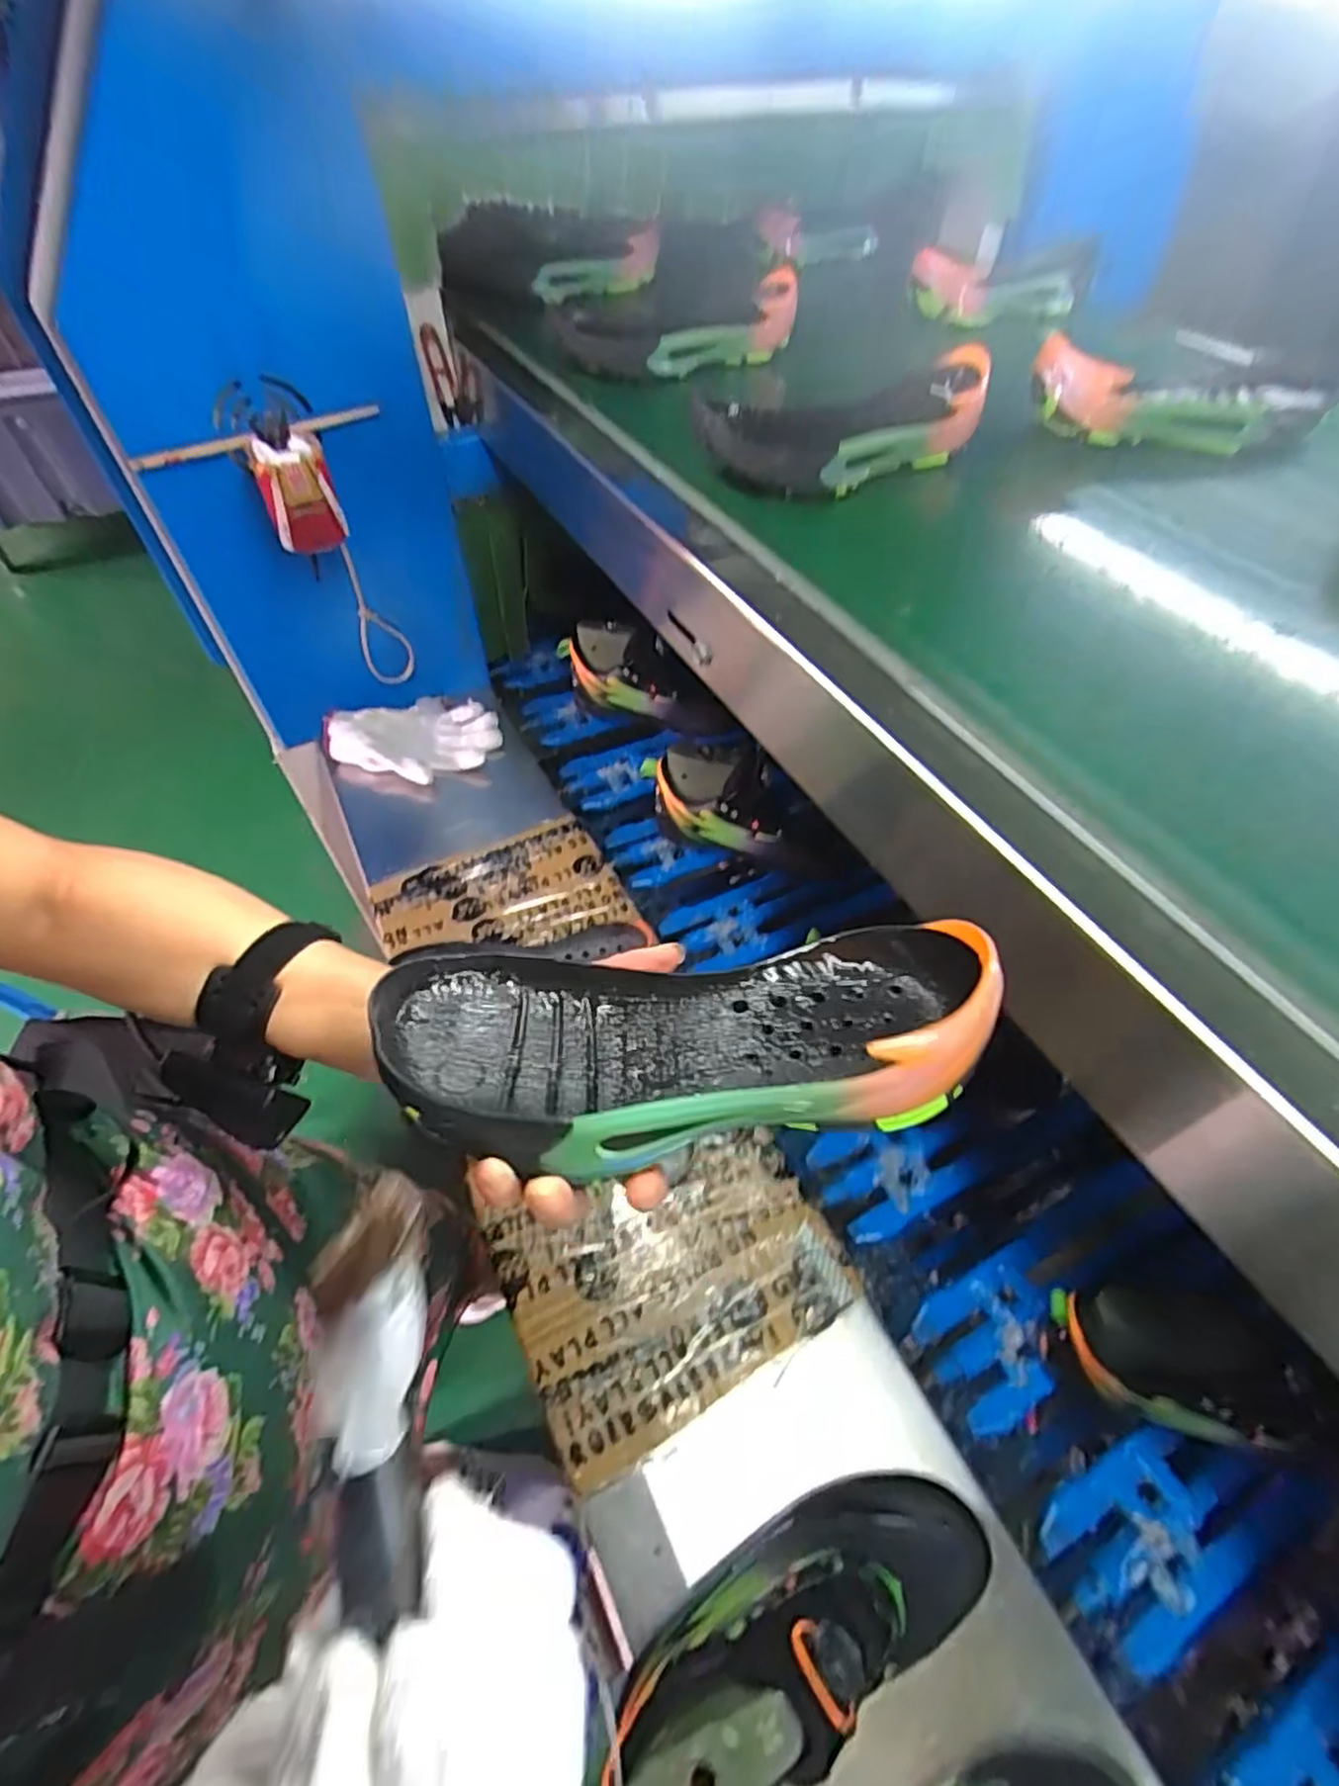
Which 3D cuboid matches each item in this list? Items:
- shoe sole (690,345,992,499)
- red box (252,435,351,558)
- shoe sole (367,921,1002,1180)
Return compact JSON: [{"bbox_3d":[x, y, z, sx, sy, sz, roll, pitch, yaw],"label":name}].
[{"bbox_3d":[0.131,-0.351,0.546,0.230,0.050,0.096,-26,58,-17],"label":"shoe sole"},{"bbox_3d":[-0.356,-0.382,0.707,0.065,0.087,0.044,-20,56,-14],"label":"red box"},{"bbox_3d":[0.003,0.057,0.293,0.236,0.042,0.098,-4,54,6],"label":"shoe sole"}]

